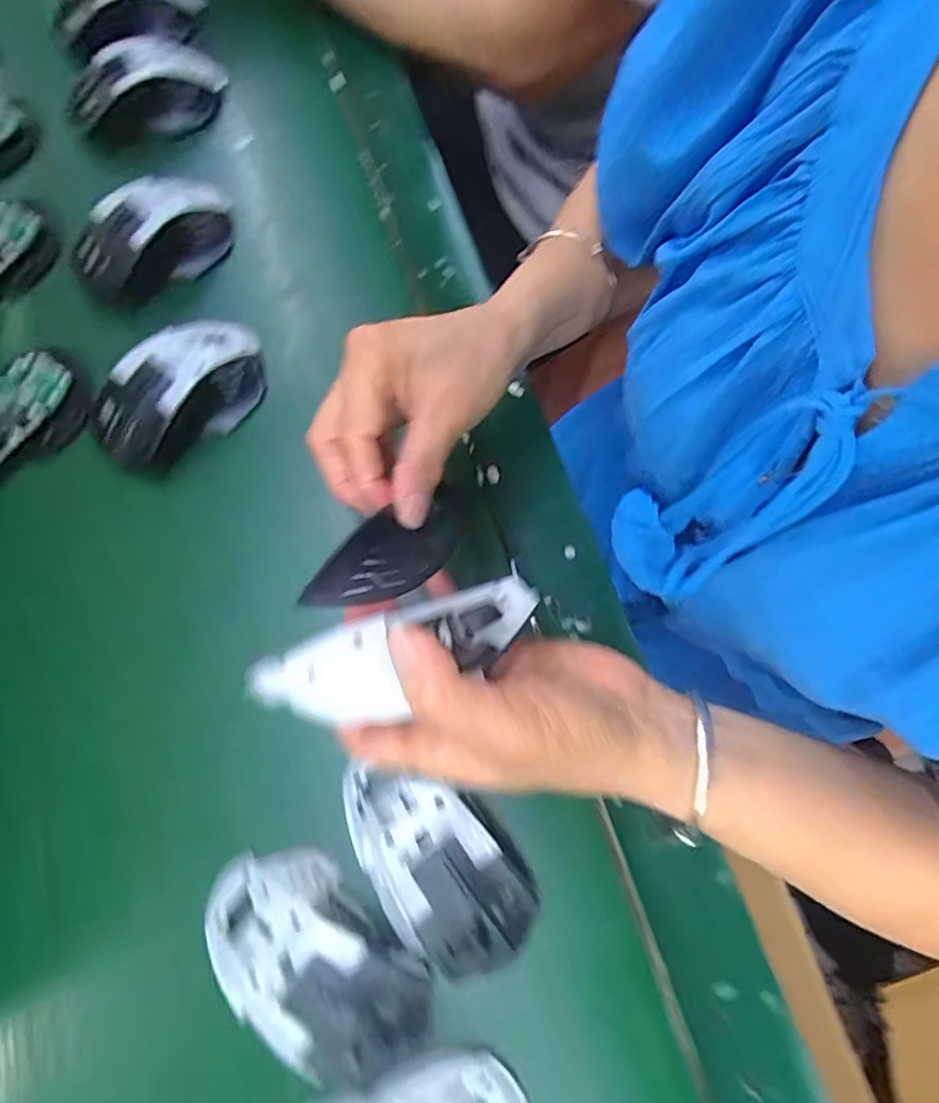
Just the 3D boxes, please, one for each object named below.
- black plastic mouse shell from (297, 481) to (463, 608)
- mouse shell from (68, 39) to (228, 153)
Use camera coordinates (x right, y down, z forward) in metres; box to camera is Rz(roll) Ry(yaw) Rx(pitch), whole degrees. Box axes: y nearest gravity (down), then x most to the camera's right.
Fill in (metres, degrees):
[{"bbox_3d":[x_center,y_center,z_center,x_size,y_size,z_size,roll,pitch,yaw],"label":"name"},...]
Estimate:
[{"bbox_3d":[-0.032,0.000,0.254,0.085,0.011,0.032,-32,73,-33],"label":"black plastic mouse shell"},{"bbox_3d":[-0.258,-0.366,0.459,0.123,0.039,0.072,-29,74,-9],"label":"mouse shell"}]

